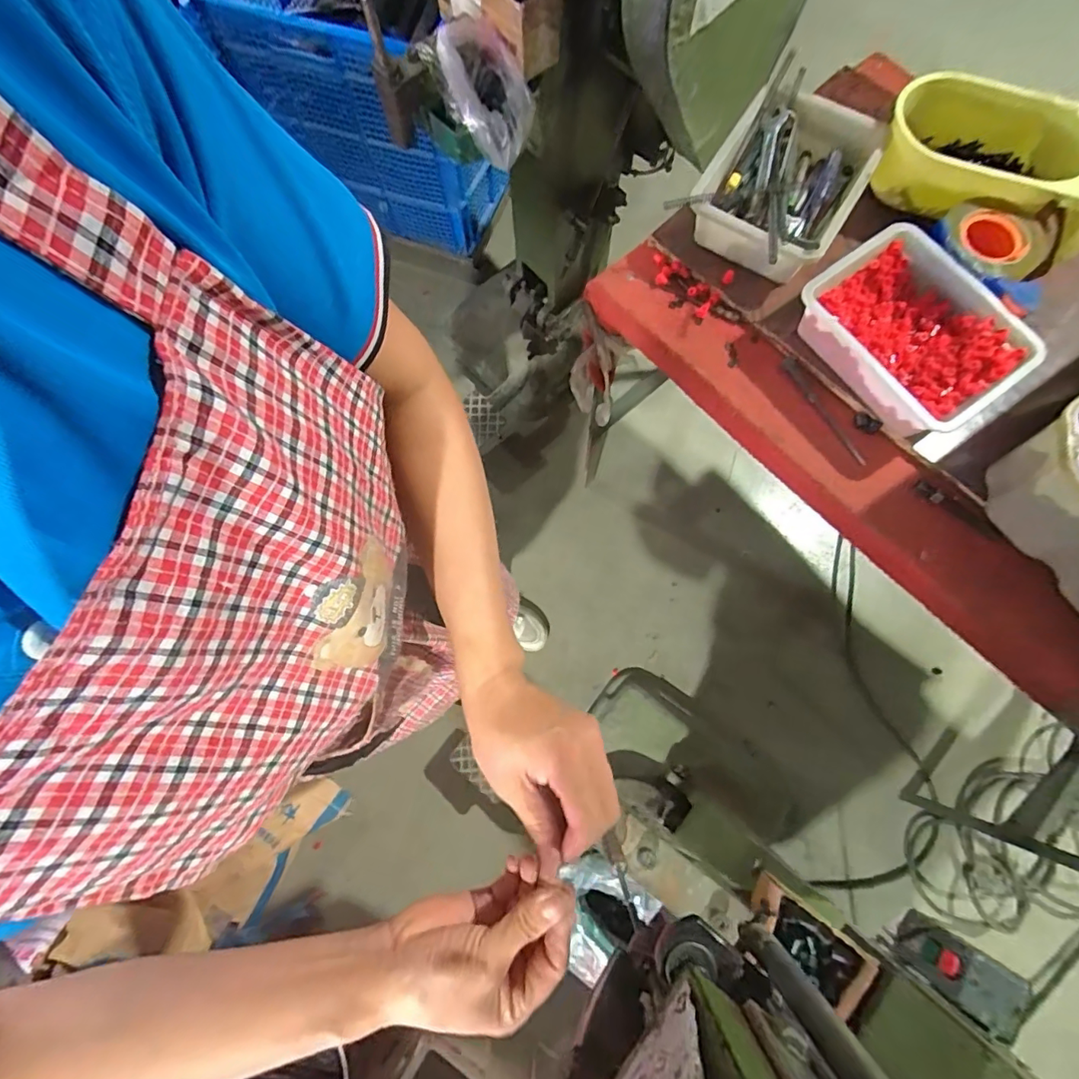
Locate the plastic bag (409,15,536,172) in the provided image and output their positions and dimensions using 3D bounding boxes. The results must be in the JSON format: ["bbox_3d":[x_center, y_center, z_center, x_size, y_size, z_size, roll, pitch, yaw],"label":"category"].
[{"bbox_3d":[-0.093,-0.699,0.791,0.154,0.120,0.121,40,80,10],"label":"plastic bag"}]

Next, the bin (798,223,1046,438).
[{"bbox_3d":[0.448,-0.248,0.623,0.176,0.071,0.236,-36,78,-7],"label":"bin"}]

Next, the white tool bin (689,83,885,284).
[{"bbox_3d":[0.320,-0.461,0.662,0.171,0.098,0.230,33,79,8],"label":"white tool bin"}]

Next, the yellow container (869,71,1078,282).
[{"bbox_3d":[0.575,-0.468,0.630,0.287,0.088,0.139,26,78,7],"label":"yellow container"}]

